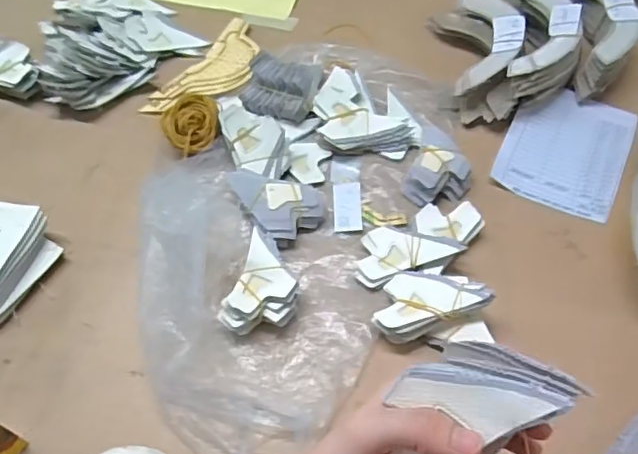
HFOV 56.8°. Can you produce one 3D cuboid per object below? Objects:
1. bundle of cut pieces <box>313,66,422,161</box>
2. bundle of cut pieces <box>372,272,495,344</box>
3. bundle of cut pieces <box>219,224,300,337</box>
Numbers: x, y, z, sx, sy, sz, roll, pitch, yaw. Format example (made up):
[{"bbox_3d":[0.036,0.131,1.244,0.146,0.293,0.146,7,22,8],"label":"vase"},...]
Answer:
[{"bbox_3d":[0.046,-0.116,0.565,0.094,0.027,0.108,-1,56,2],"label":"bundle of cut pieces"},{"bbox_3d":[0.085,0.058,0.443,0.080,0.038,0.055,1,56,4],"label":"bundle of cut pieces"},{"bbox_3d":[-0.041,0.046,0.458,0.052,0.029,0.082,15,58,13],"label":"bundle of cut pieces"}]

